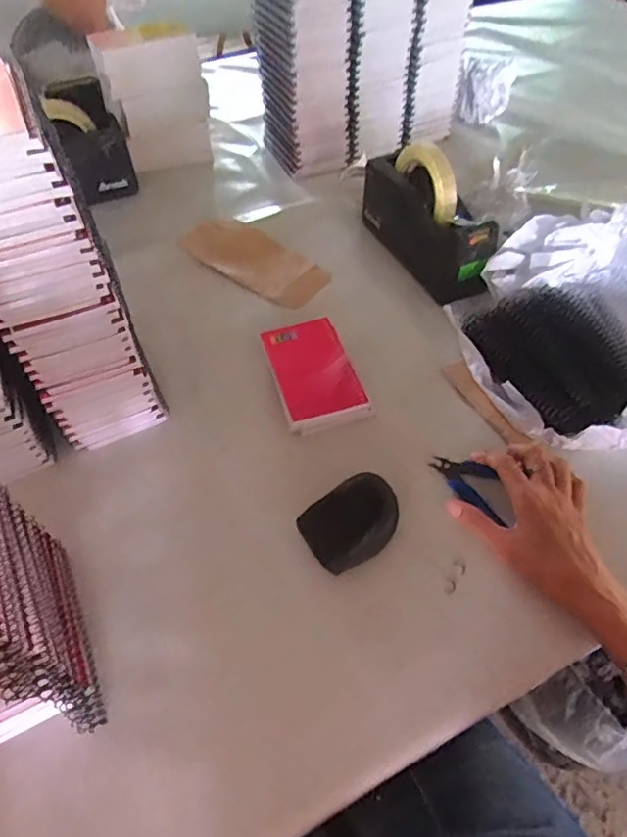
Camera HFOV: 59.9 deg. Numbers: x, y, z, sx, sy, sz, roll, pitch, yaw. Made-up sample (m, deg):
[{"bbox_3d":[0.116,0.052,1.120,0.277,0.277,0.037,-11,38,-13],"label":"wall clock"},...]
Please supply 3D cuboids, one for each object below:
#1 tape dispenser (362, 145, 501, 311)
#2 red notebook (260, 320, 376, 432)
[{"bbox_3d":[0.143,-0.244,0.673,0.065,0.138,0.211,-27,60,-19],"label":"tape dispenser"},{"bbox_3d":[0.001,-0.047,0.579,0.085,0.020,0.142,-14,54,-10],"label":"red notebook"}]

